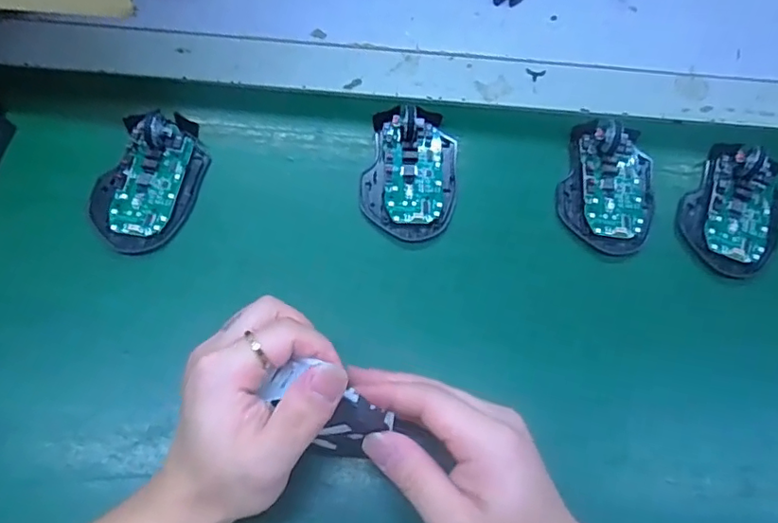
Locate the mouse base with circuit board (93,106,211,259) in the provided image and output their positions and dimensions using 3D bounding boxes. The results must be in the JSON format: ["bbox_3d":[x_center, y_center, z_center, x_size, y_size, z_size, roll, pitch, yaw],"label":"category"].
[{"bbox_3d":[-0.184,-0.064,0.423,0.072,0.018,0.115,17,68,4],"label":"mouse base with circuit board"}]

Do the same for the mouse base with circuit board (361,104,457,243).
[{"bbox_3d":[0.018,-0.073,0.434,0.072,0.024,0.110,8,68,1],"label":"mouse base with circuit board"}]

